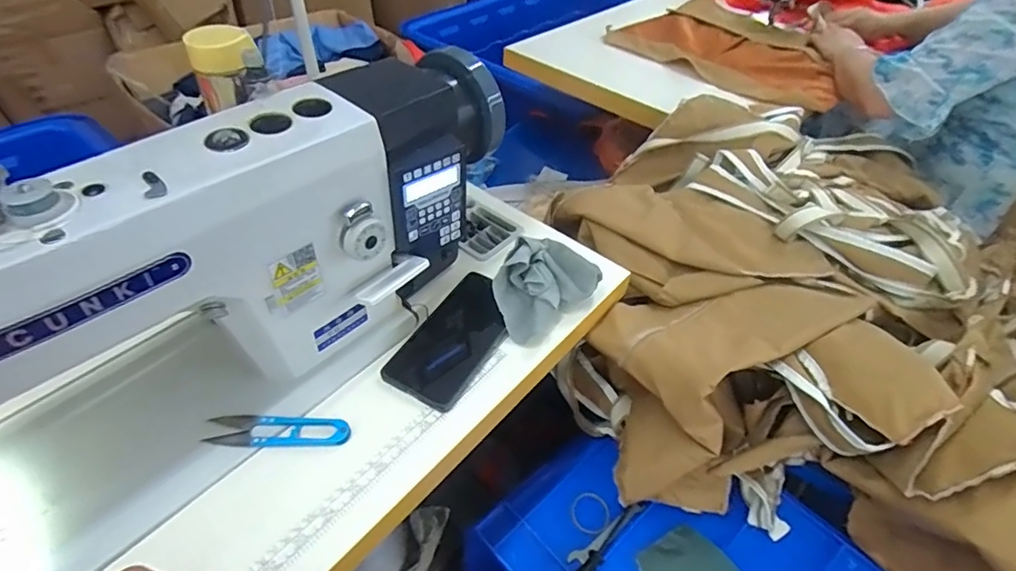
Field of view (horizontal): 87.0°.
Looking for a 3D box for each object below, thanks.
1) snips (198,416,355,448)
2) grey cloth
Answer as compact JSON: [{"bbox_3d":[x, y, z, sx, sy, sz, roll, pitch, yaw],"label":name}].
[{"bbox_3d":[-0.194,0.123,0.454,0.118,0.007,0.028,4,45,0],"label":"snips"},{"bbox_3d":[0.030,-0.003,0.565,0.117,0.051,0.093,-33,55,-31],"label":"grey cloth"}]

